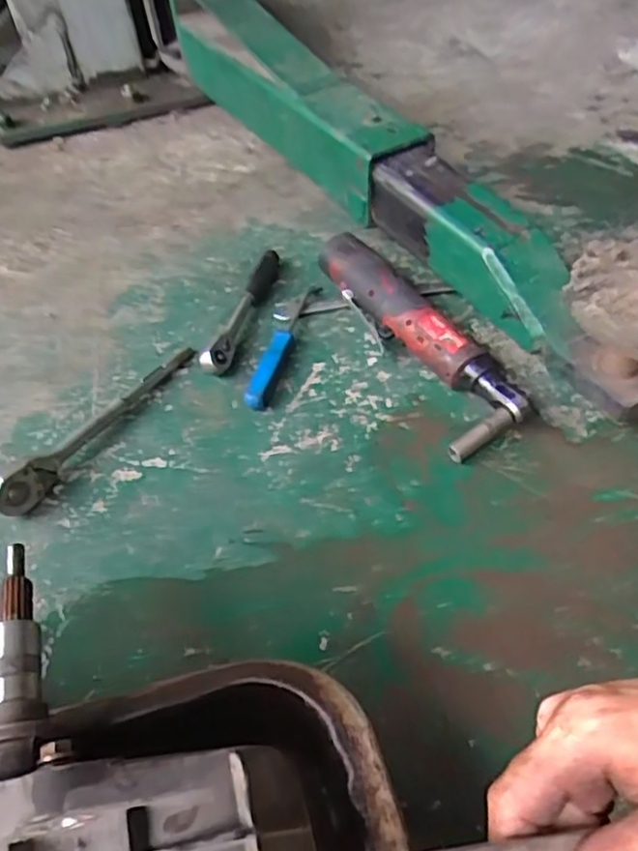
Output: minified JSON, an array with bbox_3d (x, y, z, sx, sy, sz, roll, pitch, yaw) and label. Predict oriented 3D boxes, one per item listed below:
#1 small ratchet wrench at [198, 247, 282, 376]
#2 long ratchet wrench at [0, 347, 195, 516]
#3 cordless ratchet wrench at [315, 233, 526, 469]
[{"bbox_3d":[-0.081,-0.130,0.725,0.026,0.029,0.196,10,51,13],"label":"small ratchet wrench"},{"bbox_3d":[-0.212,-0.013,0.634,0.066,0.036,0.243,31,58,27],"label":"long ratchet wrench"},{"bbox_3d":[0.094,-0.095,0.661,0.084,0.063,0.278,-22,51,-14],"label":"cordless ratchet wrench"}]

